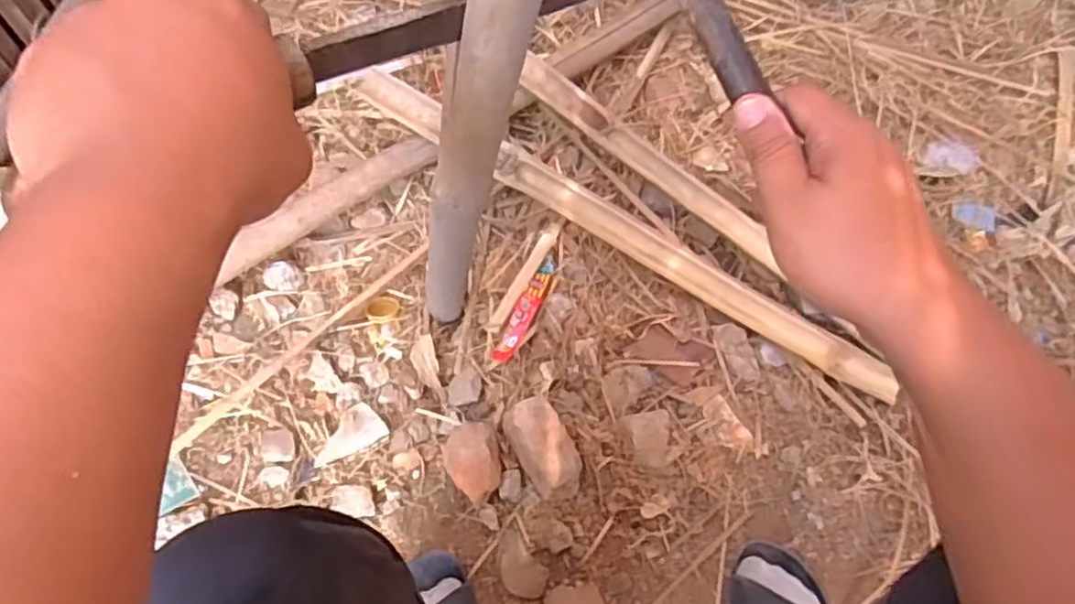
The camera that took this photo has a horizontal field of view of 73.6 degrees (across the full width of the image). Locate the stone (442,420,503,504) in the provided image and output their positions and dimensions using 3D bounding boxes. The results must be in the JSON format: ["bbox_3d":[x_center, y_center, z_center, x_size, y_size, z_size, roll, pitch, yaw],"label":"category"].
[{"bbox_3d":[-0.068,0.170,0.762,0.056,0.038,0.078,-8,63,-5],"label":"stone"}]

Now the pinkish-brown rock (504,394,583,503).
[{"bbox_3d":[0.008,0.153,0.761,0.053,0.048,0.104,-27,66,-15],"label":"pinkish-brown rock"}]

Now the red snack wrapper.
[{"bbox_3d":[-0.007,0.001,0.843,0.024,0.019,0.160,24,64,11],"label":"red snack wrapper"}]

